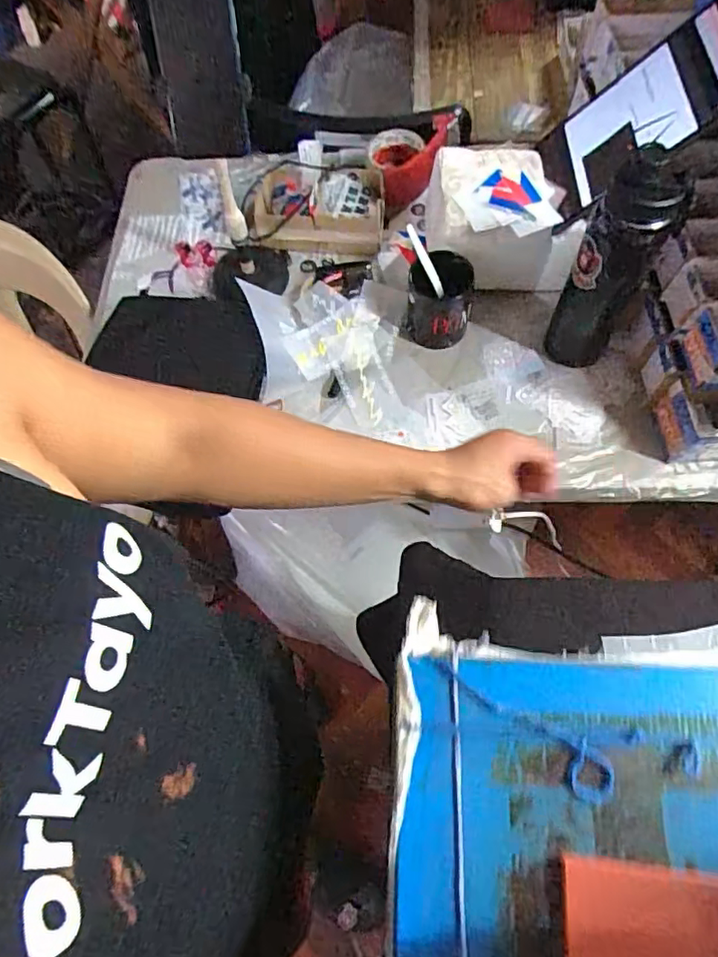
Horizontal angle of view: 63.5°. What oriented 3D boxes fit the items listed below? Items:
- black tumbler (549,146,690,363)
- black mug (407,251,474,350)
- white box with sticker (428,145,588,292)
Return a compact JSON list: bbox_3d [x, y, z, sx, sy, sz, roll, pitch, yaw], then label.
[{"bbox_3d":[0.288,-0.237,0.672,0.083,0.294,0.096,22,69,11],"label":"black tumbler"},{"bbox_3d":[0.104,-0.232,0.756,0.085,0.087,0.082,4,66,4],"label":"black mug"},{"bbox_3d":[0.178,-0.336,0.775,0.161,0.123,0.146,0,66,2],"label":"white box with sticker"}]

